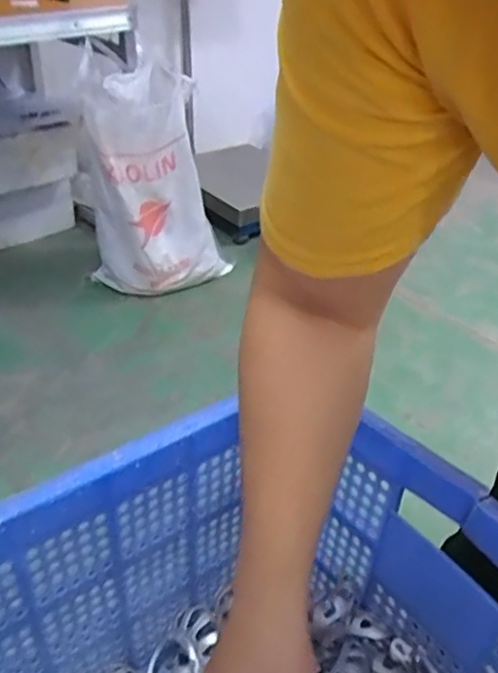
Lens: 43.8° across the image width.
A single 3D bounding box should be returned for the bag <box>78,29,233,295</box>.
[{"bbox_3d":[-0.216,-0.339,1.399,0.315,0.514,0.151,-15,38,-24],"label":"bag"}]

